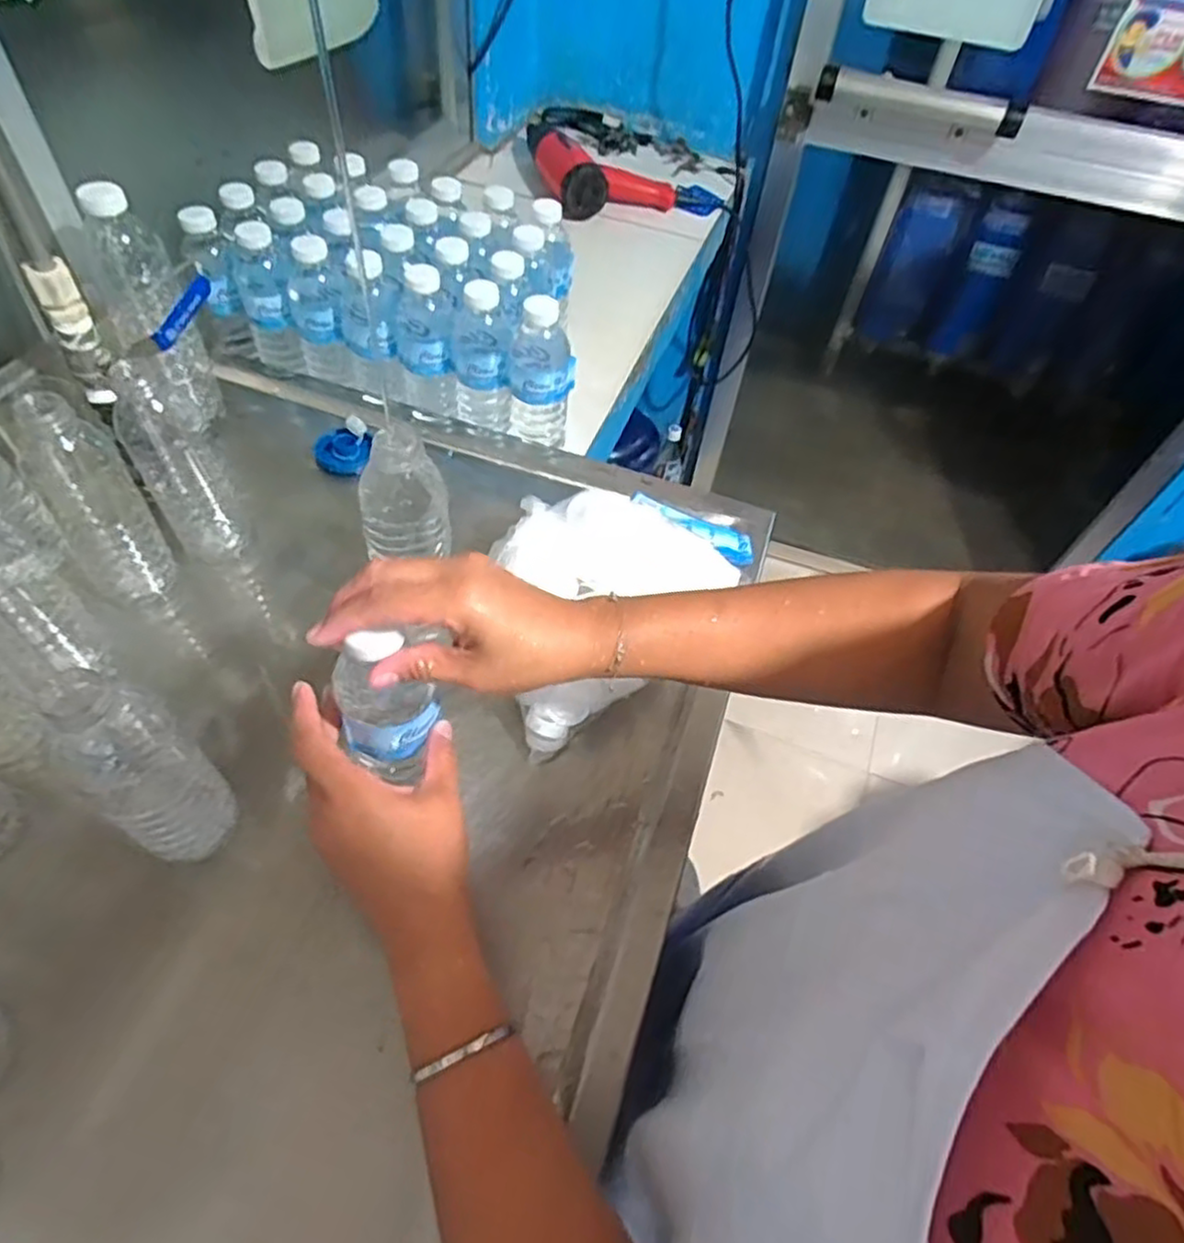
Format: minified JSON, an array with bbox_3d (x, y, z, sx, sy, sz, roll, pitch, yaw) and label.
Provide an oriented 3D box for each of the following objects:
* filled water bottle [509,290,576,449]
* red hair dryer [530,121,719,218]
[{"bbox_3d":[-0.048,-0.238,0.690,0.063,0.142,0.057,3,53,-3],"label":"filled water bottle"},{"bbox_3d":[0.049,-0.735,1.140,0.282,0.065,0.245,-12,56,-14],"label":"red hair dryer"}]

